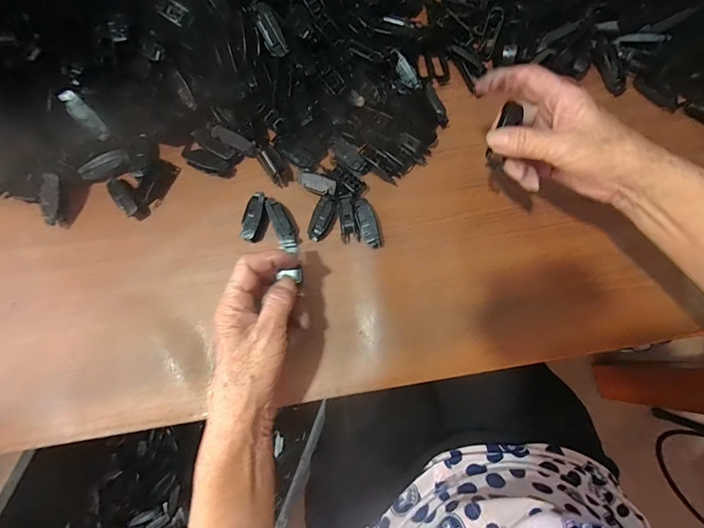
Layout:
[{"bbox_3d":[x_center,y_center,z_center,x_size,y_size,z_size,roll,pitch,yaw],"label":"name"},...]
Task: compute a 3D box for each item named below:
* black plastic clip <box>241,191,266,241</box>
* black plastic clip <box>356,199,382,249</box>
[{"bbox_3d":[-0.096,-0.046,0.365,0.017,0.020,0.046,14,77,2],"label":"black plastic clip"},{"bbox_3d":[0.015,-0.039,0.366,0.018,0.017,0.046,-14,77,-4],"label":"black plastic clip"}]

